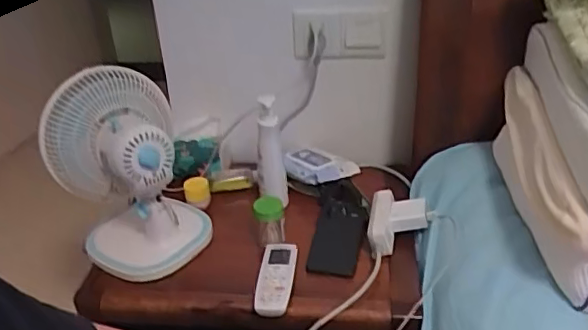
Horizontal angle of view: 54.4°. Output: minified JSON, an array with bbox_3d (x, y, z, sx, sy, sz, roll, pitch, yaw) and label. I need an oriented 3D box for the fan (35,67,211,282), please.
[{"bbox_3d":[-0.262,0.009,0.888,0.191,0.254,0.187,-18,35,-22],"label":"fan"}]

